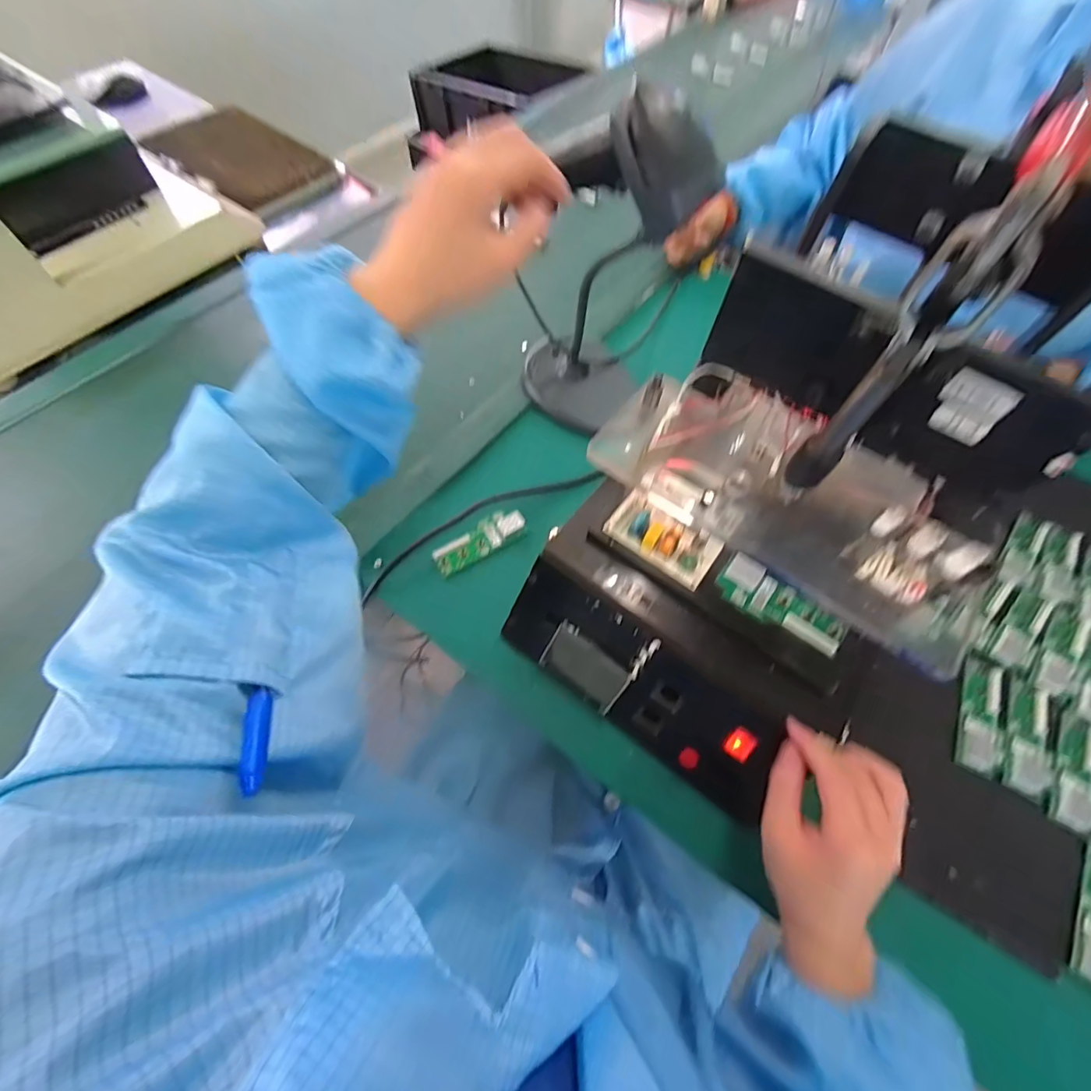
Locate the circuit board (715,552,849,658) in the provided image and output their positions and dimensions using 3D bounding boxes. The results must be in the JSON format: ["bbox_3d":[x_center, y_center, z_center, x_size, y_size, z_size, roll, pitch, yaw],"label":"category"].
[{"bbox_3d":[0.184,0.046,0.379,0.098,0.008,0.038,34,66,14],"label":"circuit board"}]

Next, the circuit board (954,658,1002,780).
[{"bbox_3d":[0.390,0.151,0.431,0.035,0.012,0.106,25,65,10],"label":"circuit board"}]

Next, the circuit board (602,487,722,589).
[{"bbox_3d":[0.098,-0.009,0.400,0.088,0.019,0.047,36,67,15],"label":"circuit board"}]

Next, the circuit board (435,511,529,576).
[{"bbox_3d":[-0.068,-0.007,0.501,0.098,0.011,0.034,-29,68,-16],"label":"circuit board"}]

